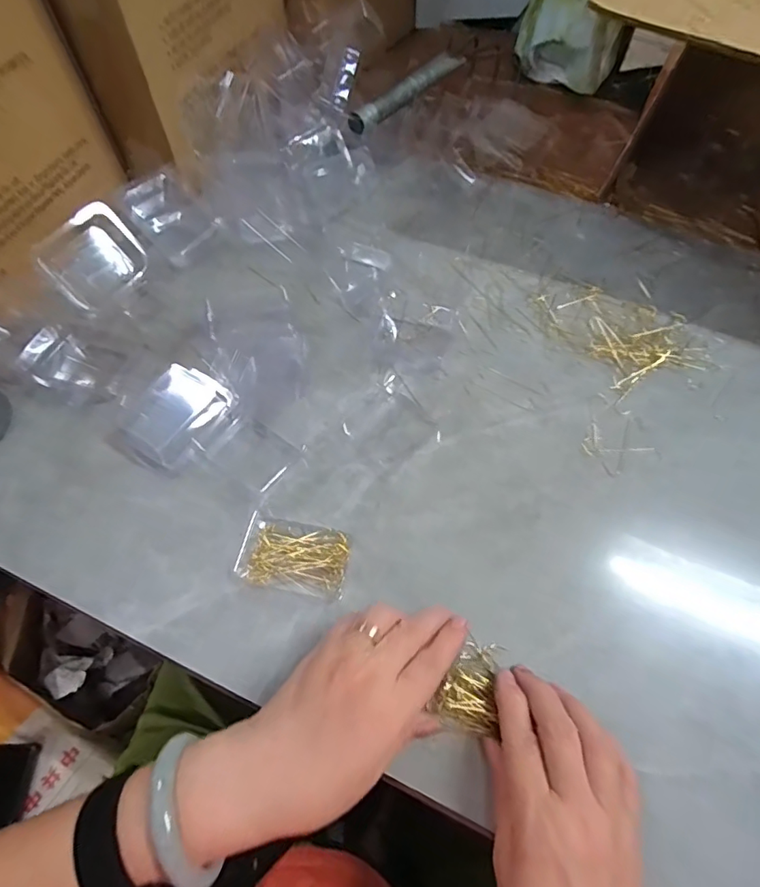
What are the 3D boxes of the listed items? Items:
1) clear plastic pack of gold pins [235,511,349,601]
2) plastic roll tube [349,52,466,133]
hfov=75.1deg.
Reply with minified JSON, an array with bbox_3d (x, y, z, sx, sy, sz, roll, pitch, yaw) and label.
[{"bbox_3d":[-0.061,0.080,0.357,0.075,0.010,0.050,11,61,4],"label":"clear plastic pack of gold pins"},{"bbox_3d":[0.035,-0.417,0.576,0.024,0.019,0.205,31,65,16],"label":"plastic roll tube"}]

